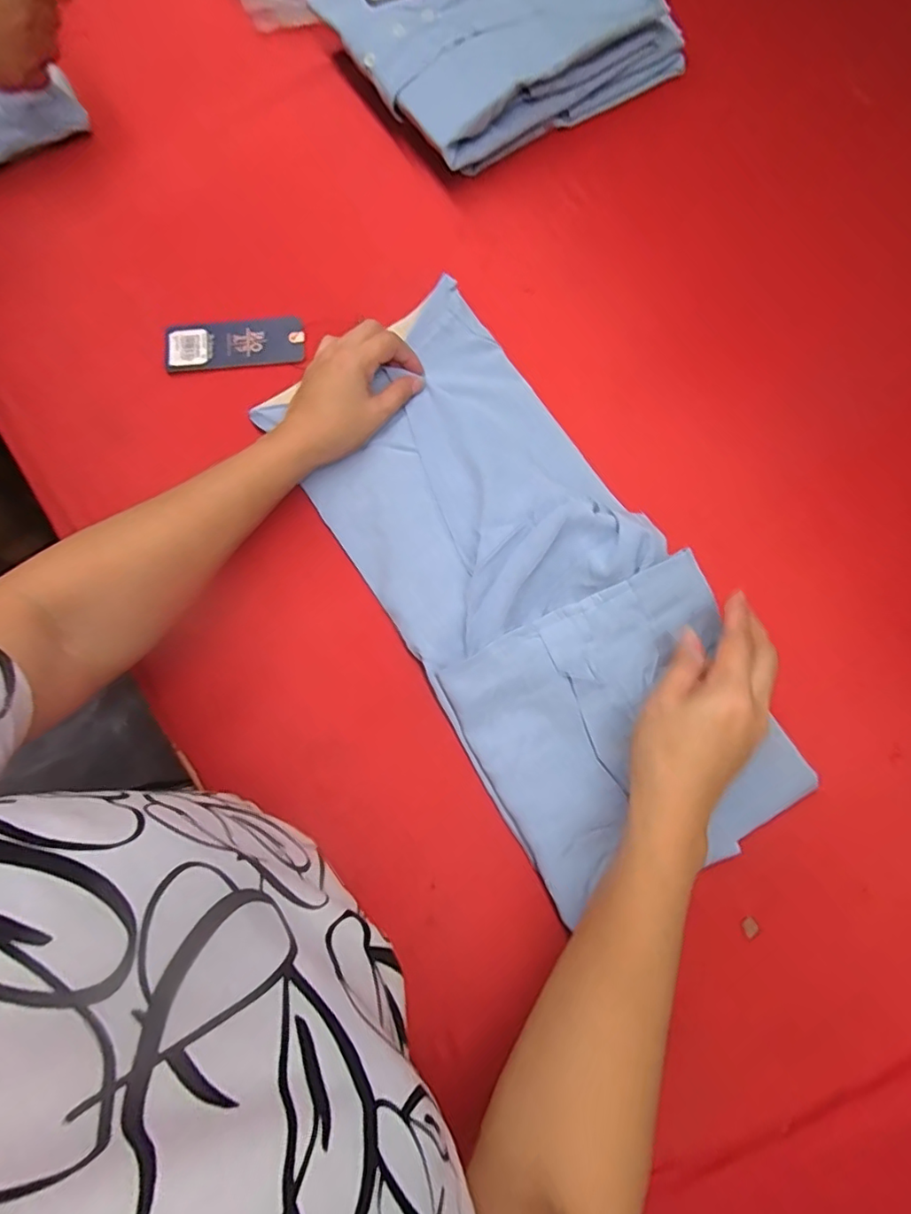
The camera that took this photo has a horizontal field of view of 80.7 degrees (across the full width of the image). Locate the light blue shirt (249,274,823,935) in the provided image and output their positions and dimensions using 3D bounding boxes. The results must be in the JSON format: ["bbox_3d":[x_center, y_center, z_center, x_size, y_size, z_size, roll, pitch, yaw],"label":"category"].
[{"bbox_3d":[0.045,-0.026,0.403,0.201,0.050,0.461,-32,81,-6],"label":"light blue shirt"}]

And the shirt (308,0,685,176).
[{"bbox_3d":[0.035,-0.545,0.496,0.274,0.042,0.235,-32,81,-9],"label":"shirt"}]

